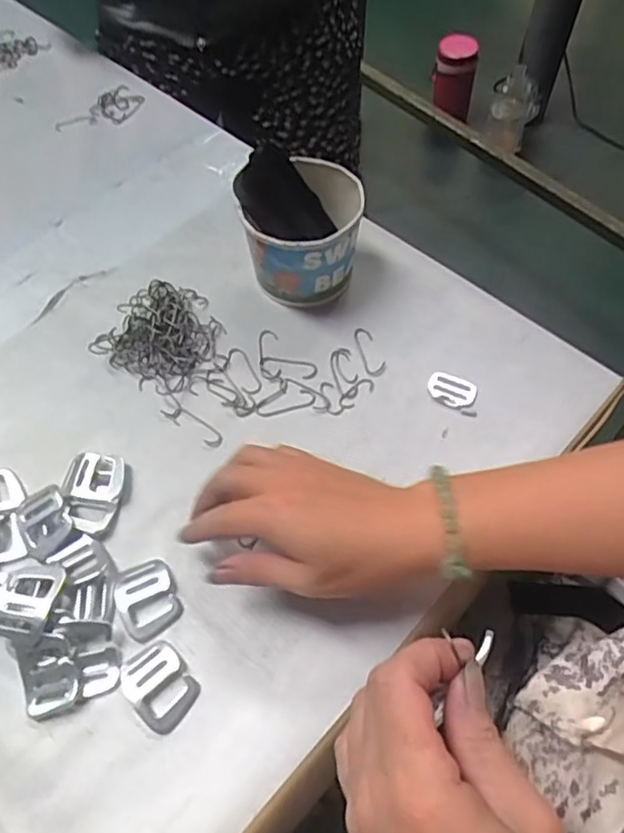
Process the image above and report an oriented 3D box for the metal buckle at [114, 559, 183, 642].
[{"bbox_3d":[-0.101,0.111,0.390,0.035,0.004,0.047,-23,62,-13],"label":"metal buckle"}]

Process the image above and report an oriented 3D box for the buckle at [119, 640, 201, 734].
[{"bbox_3d":[-0.087,0.153,0.366,0.035,0.004,0.045,-37,66,-19],"label":"buckle"}]

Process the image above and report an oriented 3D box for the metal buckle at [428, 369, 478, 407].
[{"bbox_3d":[0.102,-0.021,0.464,0.034,0.004,0.025,14,61,8],"label":"metal buckle"}]

